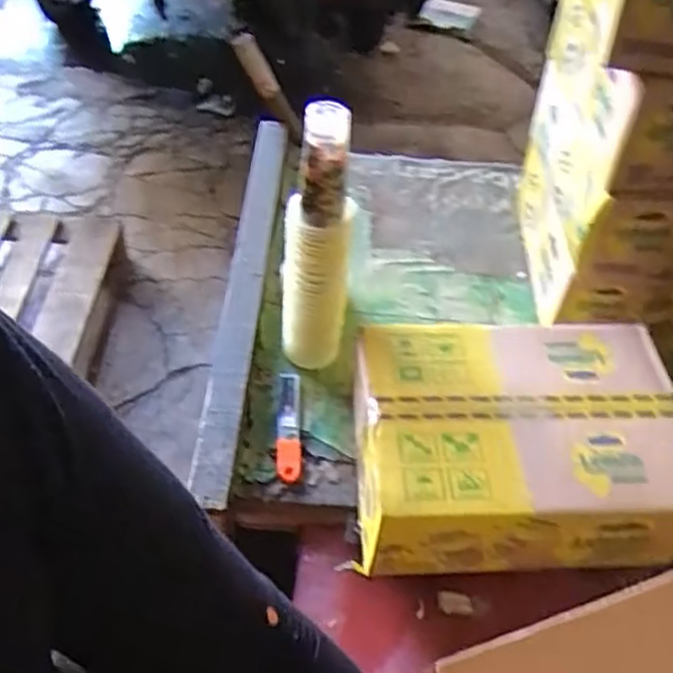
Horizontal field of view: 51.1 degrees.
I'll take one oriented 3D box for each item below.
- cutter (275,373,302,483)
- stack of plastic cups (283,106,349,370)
[{"bbox_3d":[-0.059,0.107,0.858,0.029,0.020,0.144,1,49,-5],"label":"cutter"},{"bbox_3d":[-0.025,-0.095,0.798,0.065,0.333,0.066,-19,53,-21],"label":"stack of plastic cups"}]

